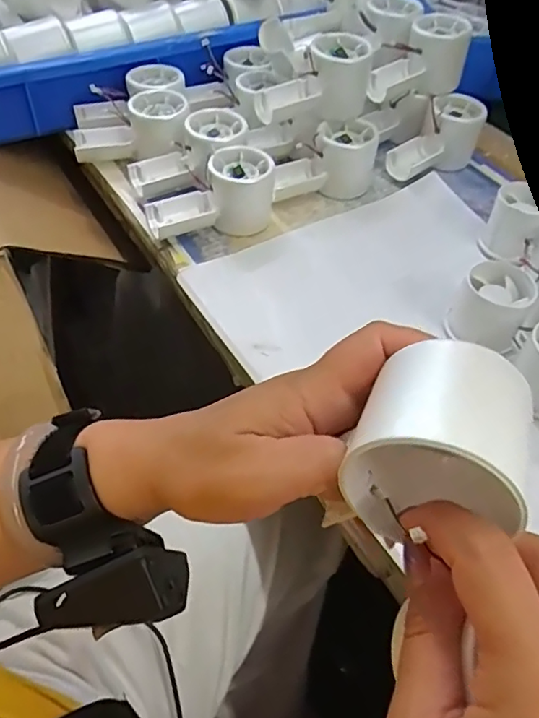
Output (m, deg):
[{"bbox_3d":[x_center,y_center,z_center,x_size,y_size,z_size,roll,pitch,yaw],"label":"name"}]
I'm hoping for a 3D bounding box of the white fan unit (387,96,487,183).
[{"bbox_3d":[0.170,-0.224,0.571,0.108,0.054,0.054,-36,61,-29],"label":"white fan unit"}]

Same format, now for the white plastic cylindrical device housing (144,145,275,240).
[{"bbox_3d":[-0.048,-0.140,0.490,0.115,0.057,0.052,-30,59,-26],"label":"white plastic cylindrical device housing"}]

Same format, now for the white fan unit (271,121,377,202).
[{"bbox_3d":[0.050,-0.192,0.540,0.101,0.055,0.048,-11,52,-13],"label":"white fan unit"}]

